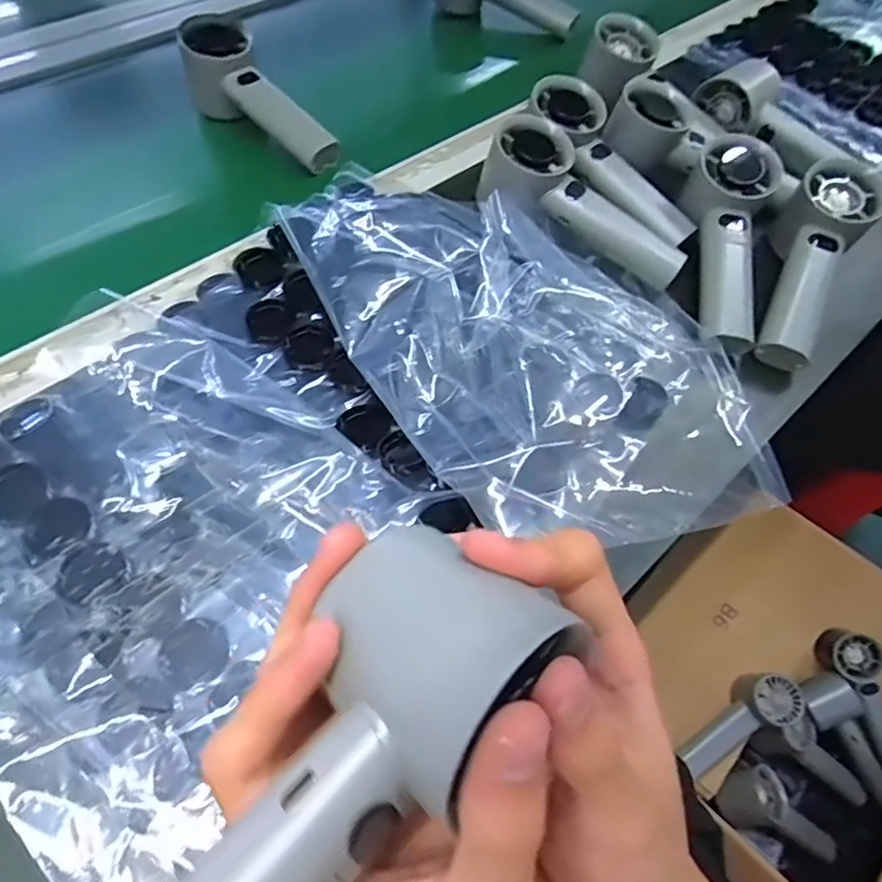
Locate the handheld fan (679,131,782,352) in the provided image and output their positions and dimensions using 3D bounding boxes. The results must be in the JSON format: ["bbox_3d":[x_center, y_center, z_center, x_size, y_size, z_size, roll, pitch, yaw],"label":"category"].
[{"bbox_3d":[0.202,-0.144,0.417,0.057,0.045,0.177,9,73,2],"label":"handheld fan"}]

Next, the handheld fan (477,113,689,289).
[{"bbox_3d":[0.097,-0.161,0.426,0.159,0.050,0.058,38,61,-1],"label":"handheld fan"}]

